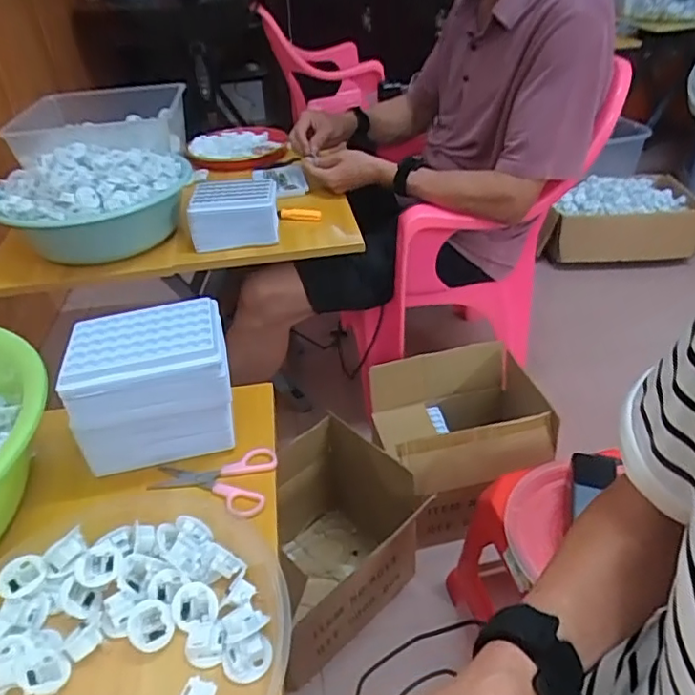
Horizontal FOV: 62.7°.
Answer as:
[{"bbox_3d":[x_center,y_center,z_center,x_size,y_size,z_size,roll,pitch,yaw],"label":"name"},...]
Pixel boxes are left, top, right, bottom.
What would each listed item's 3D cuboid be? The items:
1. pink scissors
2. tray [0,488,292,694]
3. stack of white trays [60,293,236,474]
[{"bbox_3d":[-0.123,0.119,0.518,0.108,0.005,0.075,2,37,8],"label":"pink scissors"},{"bbox_3d":[-0.163,0.193,0.388,0.231,0.033,0.260,-3,37,0],"label":"tray"},{"bbox_3d":[-0.174,0.041,0.524,0.136,0.129,0.086,-11,37,-10],"label":"stack of white trays"}]

